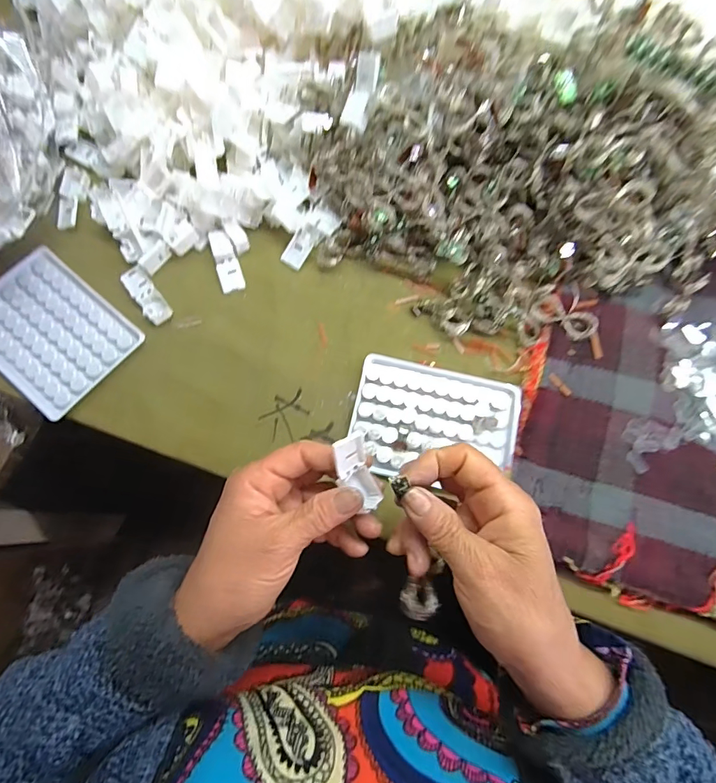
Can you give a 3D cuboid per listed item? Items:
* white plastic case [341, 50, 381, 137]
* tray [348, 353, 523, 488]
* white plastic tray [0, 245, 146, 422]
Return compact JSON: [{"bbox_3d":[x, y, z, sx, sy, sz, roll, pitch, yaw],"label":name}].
[{"bbox_3d":[0.002,-0.236,0.348,0.020,0.014,0.056,18,102,4],"label":"white plastic case"},{"bbox_3d":[0.062,0.025,0.350,0.129,0.015,0.092,11,77,3],"label":"tray"},{"bbox_3d":[-0.253,-0.052,0.361,0.127,0.010,0.094,39,80,9],"label":"white plastic tray"}]

